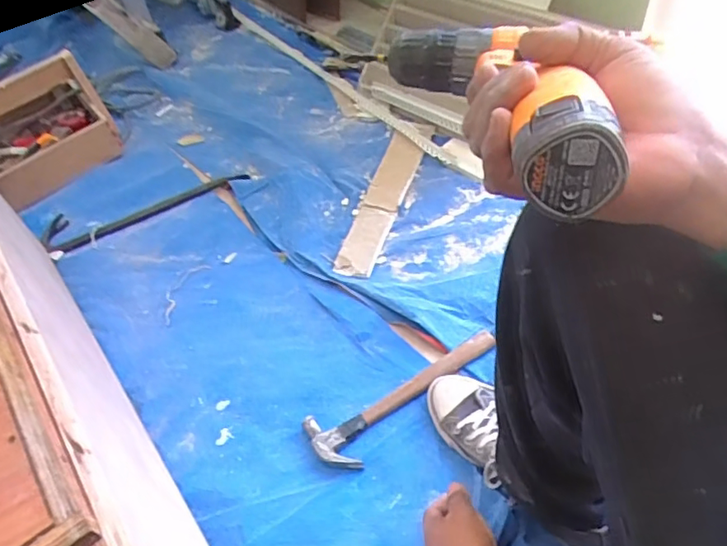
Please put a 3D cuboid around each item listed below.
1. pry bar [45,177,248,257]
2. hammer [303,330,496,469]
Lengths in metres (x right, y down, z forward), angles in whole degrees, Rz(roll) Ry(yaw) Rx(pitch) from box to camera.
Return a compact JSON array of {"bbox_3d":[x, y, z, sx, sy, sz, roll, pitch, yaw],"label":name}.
[{"bbox_3d":[-0.467,-0.147,1.215,0.440,0.033,0.104,-22,50,-13],"label":"pry bar"},{"bbox_3d":[0.071,0.187,0.832,0.318,0.031,0.098,-24,50,-11],"label":"hammer"}]

